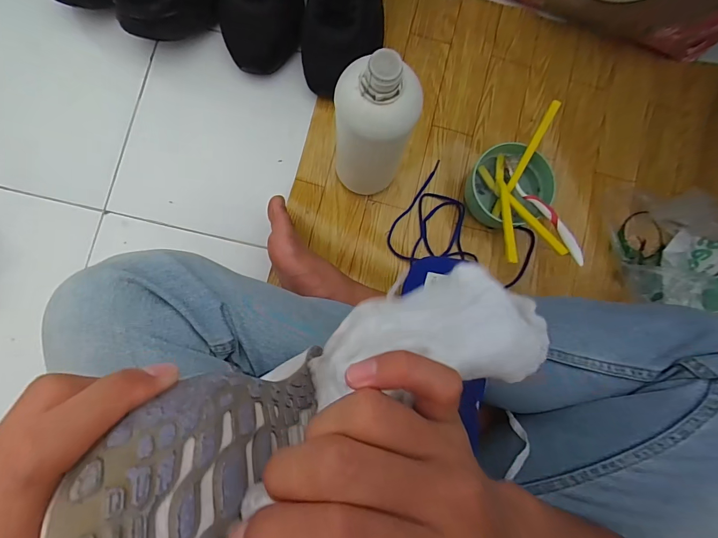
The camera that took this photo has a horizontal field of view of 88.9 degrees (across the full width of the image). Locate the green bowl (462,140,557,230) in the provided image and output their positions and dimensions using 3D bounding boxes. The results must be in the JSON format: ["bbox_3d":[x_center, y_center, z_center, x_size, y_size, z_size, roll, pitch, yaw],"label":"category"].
[{"bbox_3d":[0.209,-0.115,0.511,0.100,0.057,0.101,0,84,-4],"label":"green bowl"}]

